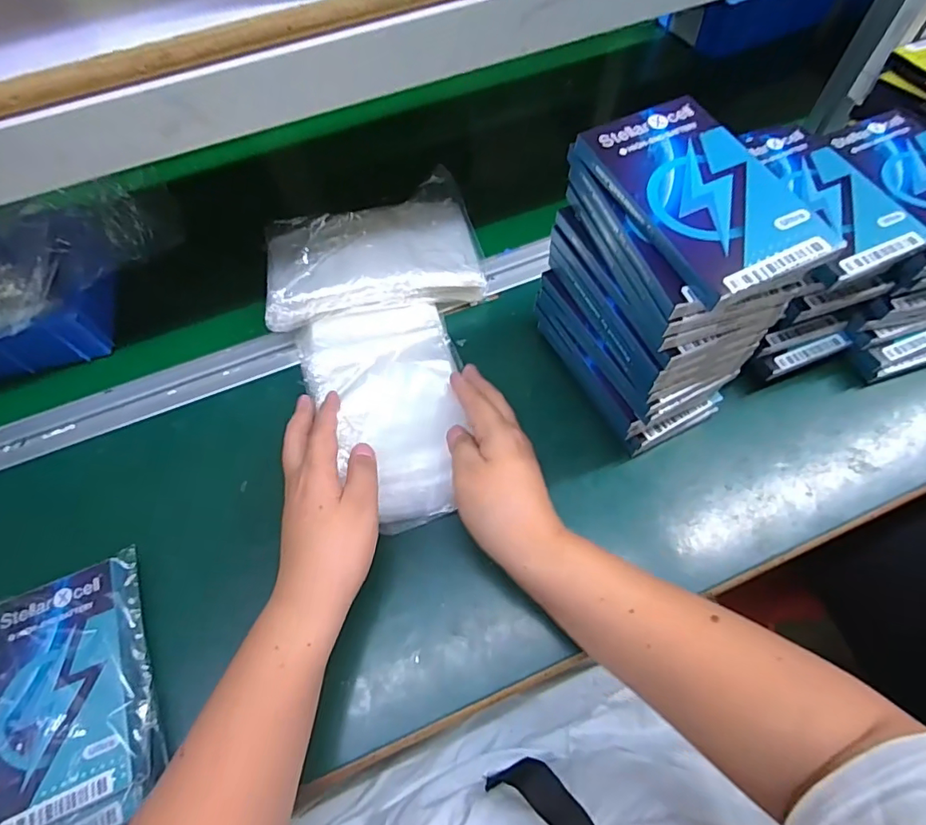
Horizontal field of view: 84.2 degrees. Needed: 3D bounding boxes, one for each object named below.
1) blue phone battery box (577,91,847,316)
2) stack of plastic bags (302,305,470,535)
[{"bbox_3d":[0.131,-0.121,0.281,0.078,0.012,0.131,-24,67,-8],"label":"blue phone battery box"},{"bbox_3d":[-0.051,-0.005,0.397,0.114,0.025,0.182,-18,67,-6],"label":"stack of plastic bags"}]

